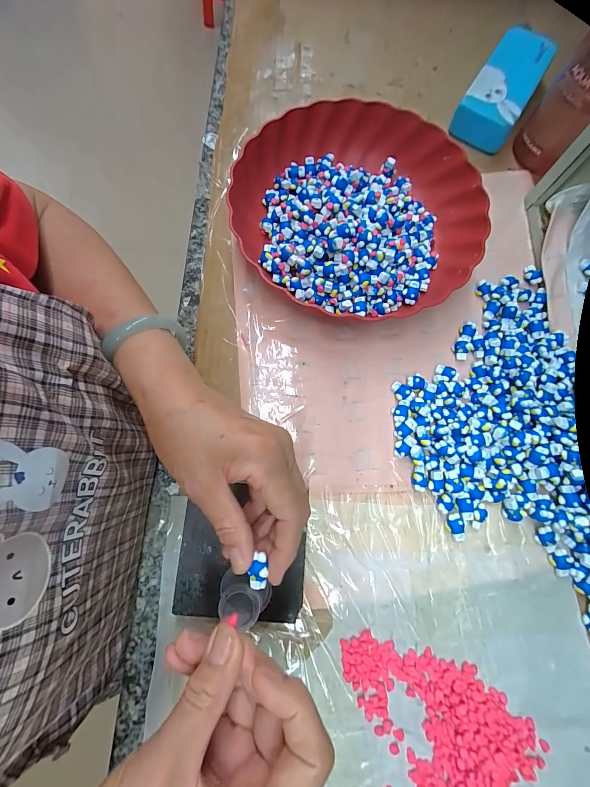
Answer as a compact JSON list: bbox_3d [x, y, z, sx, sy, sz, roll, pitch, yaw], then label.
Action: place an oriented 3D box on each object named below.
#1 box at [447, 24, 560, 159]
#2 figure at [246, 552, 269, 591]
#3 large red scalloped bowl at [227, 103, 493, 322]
[{"bbox_3d":[0.256,-0.374,0.399,0.066,0.031,0.162,31,77,7],"label":"box"},{"bbox_3d":[-0.023,0.107,0.194,0.010,0.006,0.021,3,93,0],"label":"figure"},{"bbox_3d":[0.066,-0.189,0.337,0.250,0.047,0.241,0,75,0],"label":"large red scalloped bowl"}]

